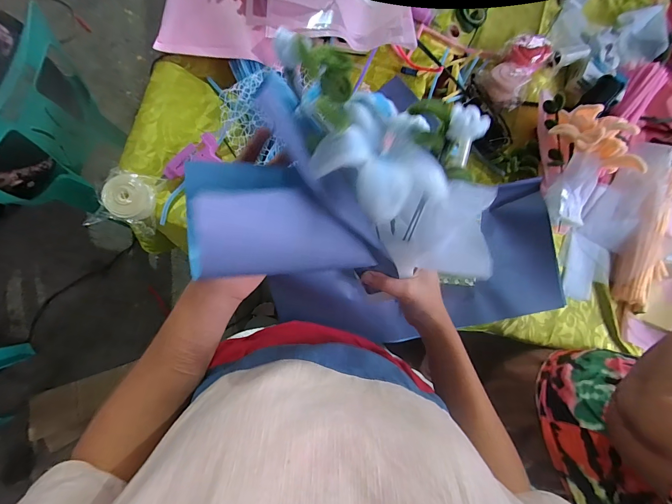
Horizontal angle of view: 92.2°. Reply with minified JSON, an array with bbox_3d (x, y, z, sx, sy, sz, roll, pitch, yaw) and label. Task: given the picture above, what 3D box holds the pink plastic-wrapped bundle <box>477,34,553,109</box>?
[{"bbox_3d":[0.348,-0.357,0.633,0.096,0.044,0.130,37,81,-3],"label":"pink plastic-wrapped bundle"}]

